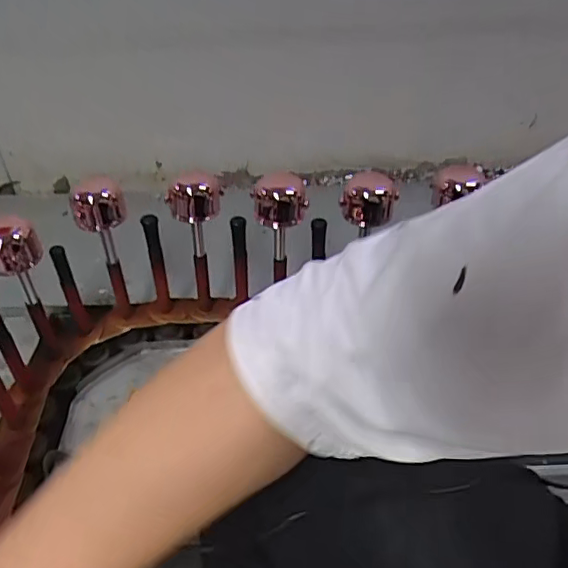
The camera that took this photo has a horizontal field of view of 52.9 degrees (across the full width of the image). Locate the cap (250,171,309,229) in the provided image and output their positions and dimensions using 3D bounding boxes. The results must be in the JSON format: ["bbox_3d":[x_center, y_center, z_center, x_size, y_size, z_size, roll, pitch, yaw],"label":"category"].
[{"bbox_3d":[-0.005,-0.099,0.677,0.060,0.040,0.063,6,42,7],"label":"cap"}]

